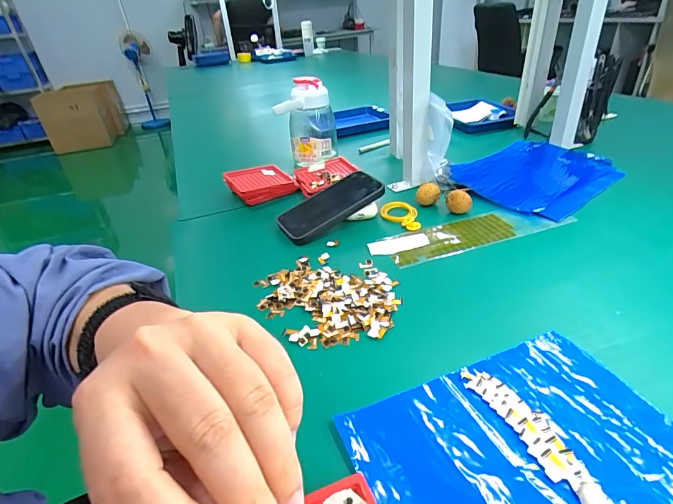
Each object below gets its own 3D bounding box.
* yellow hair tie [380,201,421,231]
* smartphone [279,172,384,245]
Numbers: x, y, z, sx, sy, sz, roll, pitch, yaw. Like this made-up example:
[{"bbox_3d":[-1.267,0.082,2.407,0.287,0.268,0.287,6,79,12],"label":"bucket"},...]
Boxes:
[{"bbox_3d":[0.096,-0.057,0.580,0.055,0.009,0.071,-1,33,5],"label":"yellow hair tie"},{"bbox_3d":[-0.011,-0.070,0.572,0.158,0.016,0.082,-32,42,-15],"label":"smartphone"}]

